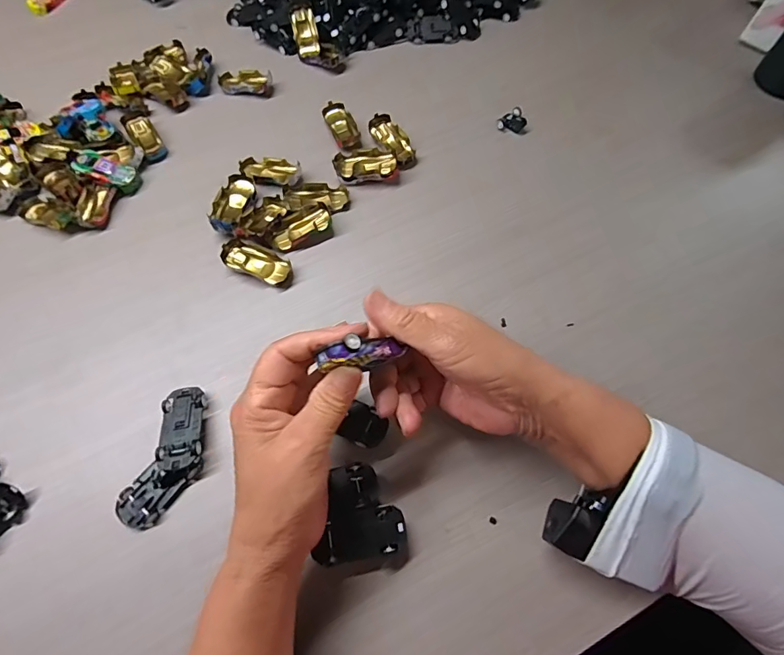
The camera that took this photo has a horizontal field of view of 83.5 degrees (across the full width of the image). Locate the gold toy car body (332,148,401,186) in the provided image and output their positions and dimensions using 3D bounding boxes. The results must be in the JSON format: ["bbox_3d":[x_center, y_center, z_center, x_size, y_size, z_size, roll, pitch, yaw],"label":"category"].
[{"bbox_3d":[-0.026,-0.168,0.455,0.065,0.015,0.036,-2,65,-1],"label":"gold toy car body"}]

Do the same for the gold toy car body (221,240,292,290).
[{"bbox_3d":[-0.122,-0.060,0.407,0.066,0.017,0.028,22,67,9],"label":"gold toy car body"}]

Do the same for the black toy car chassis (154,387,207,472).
[{"bbox_3d":[-0.161,0.077,0.339,0.030,0.020,0.064,-8,65,-4],"label":"black toy car chassis"}]

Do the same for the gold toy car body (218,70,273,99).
[{"bbox_3d":[-0.173,-0.290,0.519,0.065,0.015,0.032,14,66,6],"label":"gold toy car body"}]

